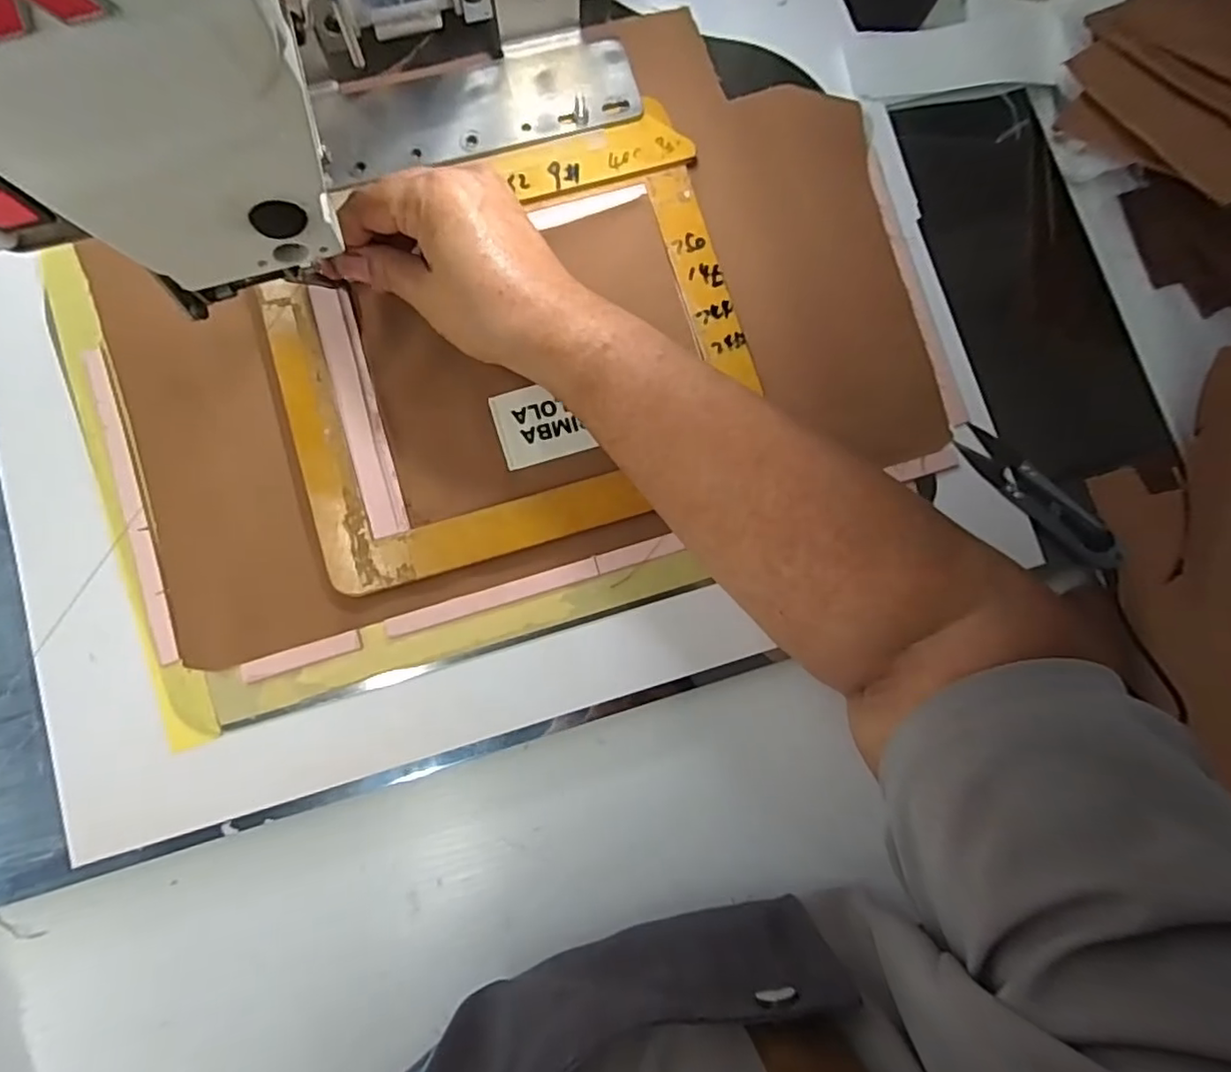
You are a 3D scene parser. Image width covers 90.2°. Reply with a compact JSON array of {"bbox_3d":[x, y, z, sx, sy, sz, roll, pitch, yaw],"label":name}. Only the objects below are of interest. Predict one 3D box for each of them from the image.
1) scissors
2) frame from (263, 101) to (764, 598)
[{"bbox_3d":[0.226,-0.021,0.326,0.098,0.011,0.023,43,84,3],"label":"scissors"},{"bbox_3d":[-0.052,-0.096,0.321,0.240,0.009,0.203,-17,85,-4],"label":"frame"}]

